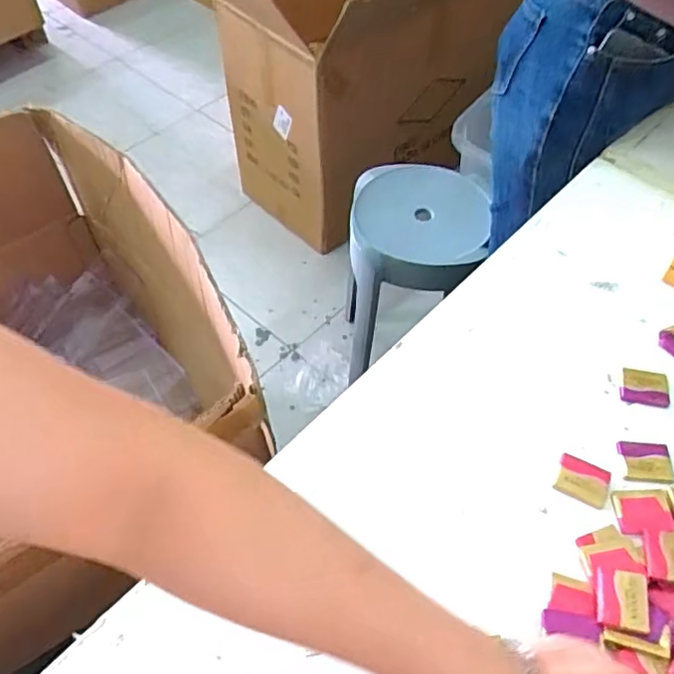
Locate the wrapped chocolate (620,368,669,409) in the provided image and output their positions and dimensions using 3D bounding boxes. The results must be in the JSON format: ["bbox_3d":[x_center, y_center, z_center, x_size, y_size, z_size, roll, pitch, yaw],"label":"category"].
[{"bbox_3d":[0.266,0.043,0.537,0.040,0.007,0.036,12,55,9],"label":"wrapped chocolate"}]

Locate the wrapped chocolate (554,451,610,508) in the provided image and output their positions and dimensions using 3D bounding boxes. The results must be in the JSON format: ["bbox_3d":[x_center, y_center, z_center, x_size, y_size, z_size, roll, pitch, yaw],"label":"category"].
[{"bbox_3d":[0.194,0.112,0.488,0.039,0.004,0.034,23,58,16],"label":"wrapped chocolate"}]

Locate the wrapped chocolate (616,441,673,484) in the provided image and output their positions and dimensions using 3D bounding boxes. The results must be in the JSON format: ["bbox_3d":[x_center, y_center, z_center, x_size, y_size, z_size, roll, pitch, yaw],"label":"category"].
[{"bbox_3d":[0.247,0.099,0.496,0.040,0.004,0.035,4,54,4],"label":"wrapped chocolate"}]

